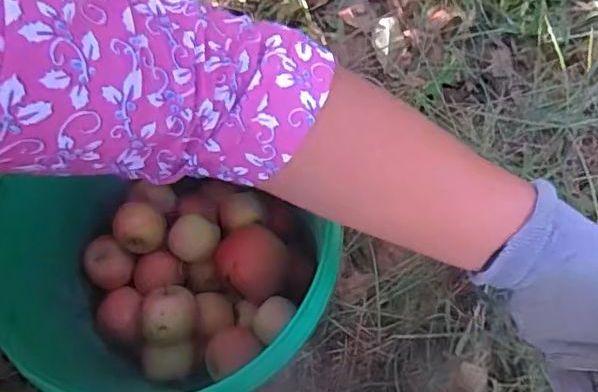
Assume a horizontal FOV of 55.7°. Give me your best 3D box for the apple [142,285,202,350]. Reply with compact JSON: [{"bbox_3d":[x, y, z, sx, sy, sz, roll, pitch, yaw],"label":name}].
[{"bbox_3d":[-0.116,0.112,0.526,0.046,0.058,0.050,-2,67,4],"label":"apple"}]

